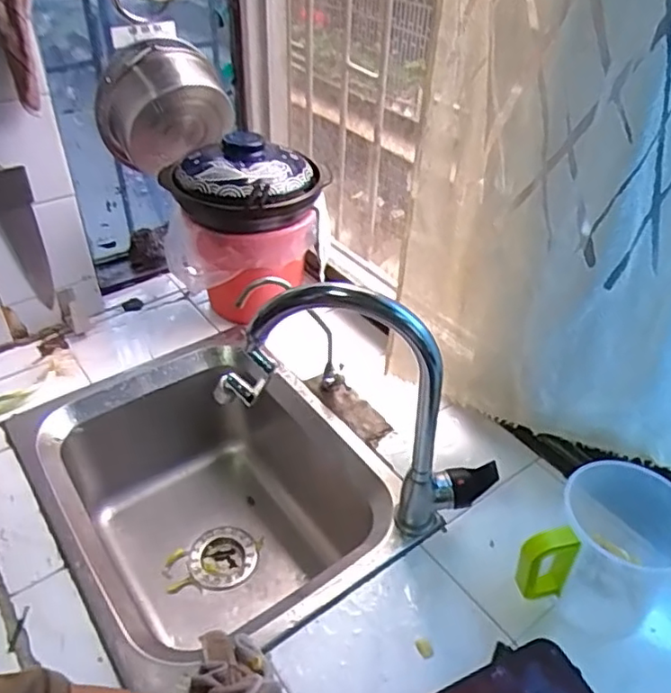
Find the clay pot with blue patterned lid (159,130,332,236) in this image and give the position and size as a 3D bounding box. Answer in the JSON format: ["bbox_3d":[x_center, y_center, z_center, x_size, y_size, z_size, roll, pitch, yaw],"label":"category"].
[{"bbox_3d":[-0.126,-0.261,0.933,0.183,0.103,0.207,31,47,30],"label":"clay pot with blue patterned lid"}]

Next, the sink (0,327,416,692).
[{"bbox_3d":[-0.160,0.244,0.888,0.416,0.239,0.467,-24,46,-28],"label":"sink"}]

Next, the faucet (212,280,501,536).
[{"bbox_3d":[0.025,0.075,0.673,0.313,0.346,0.045,10,40,8],"label":"faucet"}]

